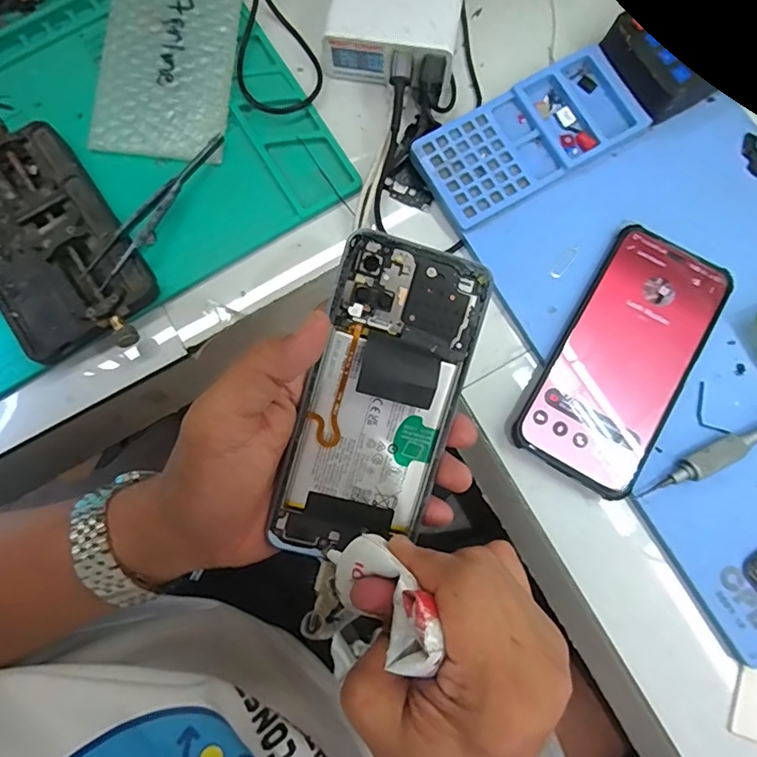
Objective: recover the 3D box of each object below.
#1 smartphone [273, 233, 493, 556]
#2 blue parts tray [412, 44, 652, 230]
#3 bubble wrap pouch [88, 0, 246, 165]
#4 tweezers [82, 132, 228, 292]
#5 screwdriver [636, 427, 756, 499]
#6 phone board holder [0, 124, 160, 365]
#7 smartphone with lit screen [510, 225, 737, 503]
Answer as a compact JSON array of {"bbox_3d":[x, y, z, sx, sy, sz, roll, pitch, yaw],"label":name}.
[{"bbox_3d":[0.002,0.013,0.257,0.071,0.013,0.157,16,94,-8],"label":"smartphone"},{"bbox_3d":[0.103,-0.164,0.359,0.152,0.011,0.070,-31,82,-6],"label":"blue parts tray"},{"bbox_3d":[-0.146,-0.243,0.372,0.095,0.016,0.183,6,80,0],"label":"bubble wrap pouch"},{"bbox_3d":[-0.144,-0.113,0.342,0.019,0.012,0.129,31,81,5],"label":"tweezers"},{"bbox_3d":[0.207,0.046,0.321,0.106,0.010,0.017,-24,81,-5],"label":"screwdriver"},{"bbox_3d":[-0.213,-0.087,0.343,0.087,0.025,0.164,-35,82,-7],"label":"phone board holder"},{"bbox_3d":[0.155,-0.013,0.333,0.078,0.010,0.164,31,81,5],"label":"smartphone with lit screen"}]

